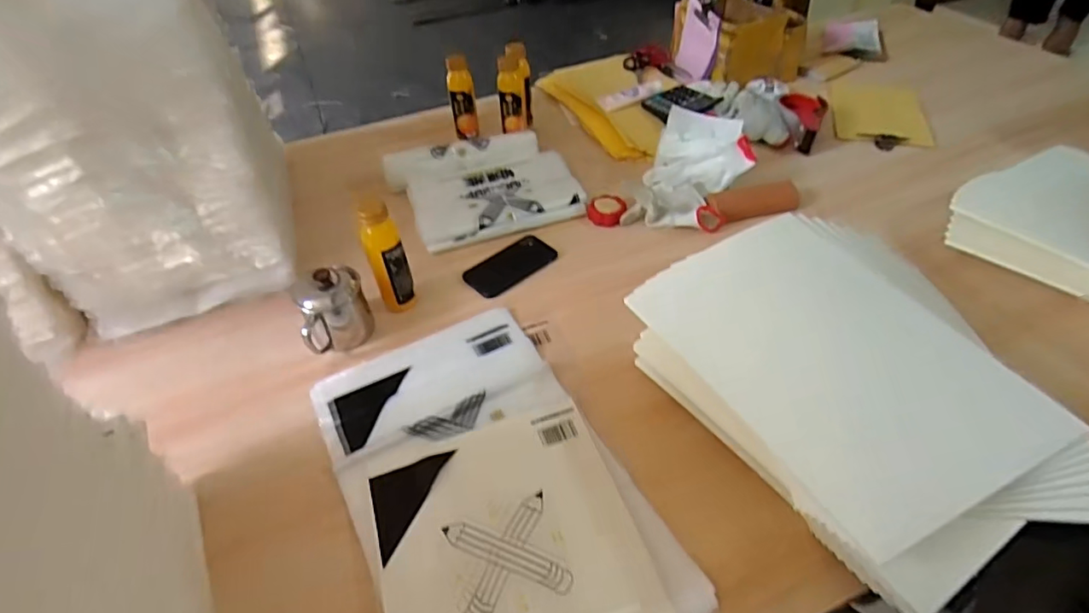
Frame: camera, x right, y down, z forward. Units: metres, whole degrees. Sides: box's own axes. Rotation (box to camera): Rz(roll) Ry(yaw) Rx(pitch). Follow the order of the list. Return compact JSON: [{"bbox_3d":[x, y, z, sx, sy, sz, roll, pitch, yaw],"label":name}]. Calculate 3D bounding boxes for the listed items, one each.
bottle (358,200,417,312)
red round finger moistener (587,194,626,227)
[{"bbox_3d":[-0.219,-0.064,0.769,0.048,0.181,0.042,-15,47,-11],"label":"bottle"},{"bbox_3d":[0.109,-0.169,0.958,0.067,0.027,0.066,-1,46,2],"label":"red round finger moistener"}]

